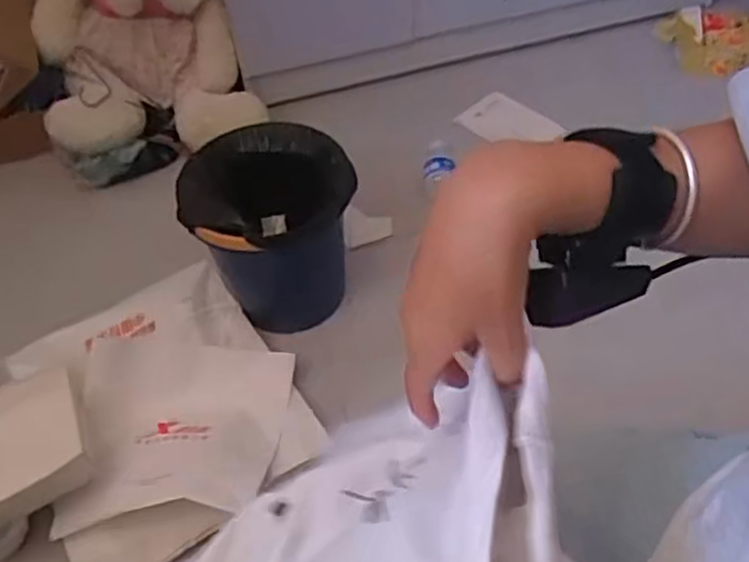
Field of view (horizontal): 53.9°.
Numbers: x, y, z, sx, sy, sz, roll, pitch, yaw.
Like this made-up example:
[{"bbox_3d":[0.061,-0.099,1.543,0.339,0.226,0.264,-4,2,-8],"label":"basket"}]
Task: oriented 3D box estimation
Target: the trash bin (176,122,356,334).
[{"bbox_3d":[-0.157,-0.066,1.229,0.259,0.294,0.261,-5,51,0],"label":"trash bin"}]

